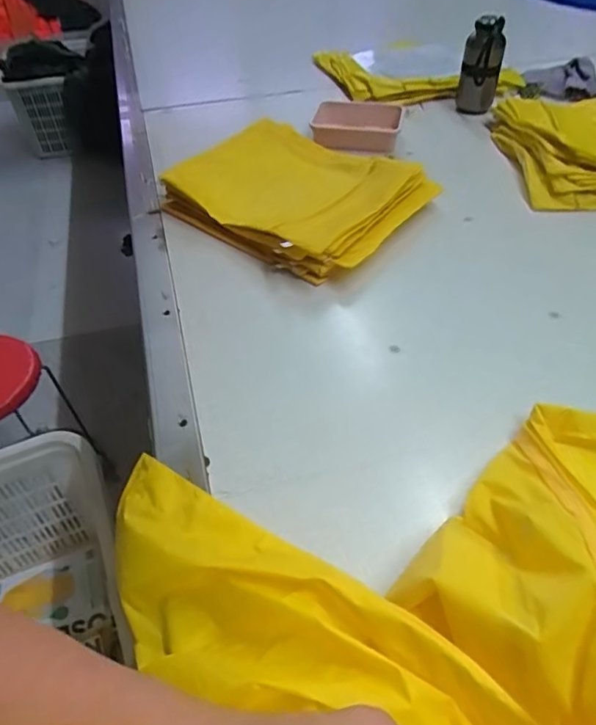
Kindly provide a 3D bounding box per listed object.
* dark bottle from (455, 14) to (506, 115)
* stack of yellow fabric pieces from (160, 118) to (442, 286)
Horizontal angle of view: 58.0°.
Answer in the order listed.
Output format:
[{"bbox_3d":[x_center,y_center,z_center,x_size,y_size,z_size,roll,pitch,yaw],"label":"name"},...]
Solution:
[{"bbox_3d":[0.383,-0.615,1.128,0.080,0.162,0.080,11,47,15],"label":"dark bottle"},{"bbox_3d":[-0.004,-0.280,0.875,0.355,0.074,0.304,32,55,28],"label":"stack of yellow fabric pieces"}]

